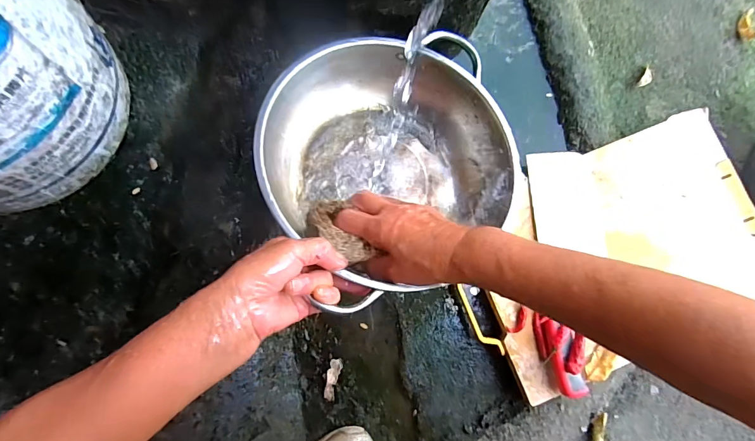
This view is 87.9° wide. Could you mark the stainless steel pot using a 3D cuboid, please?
[{"bbox_3d":[0.014,-0.077,0.426,0.263,0.103,0.225,-30,87,-9],"label":"stainless steel pot"}]

